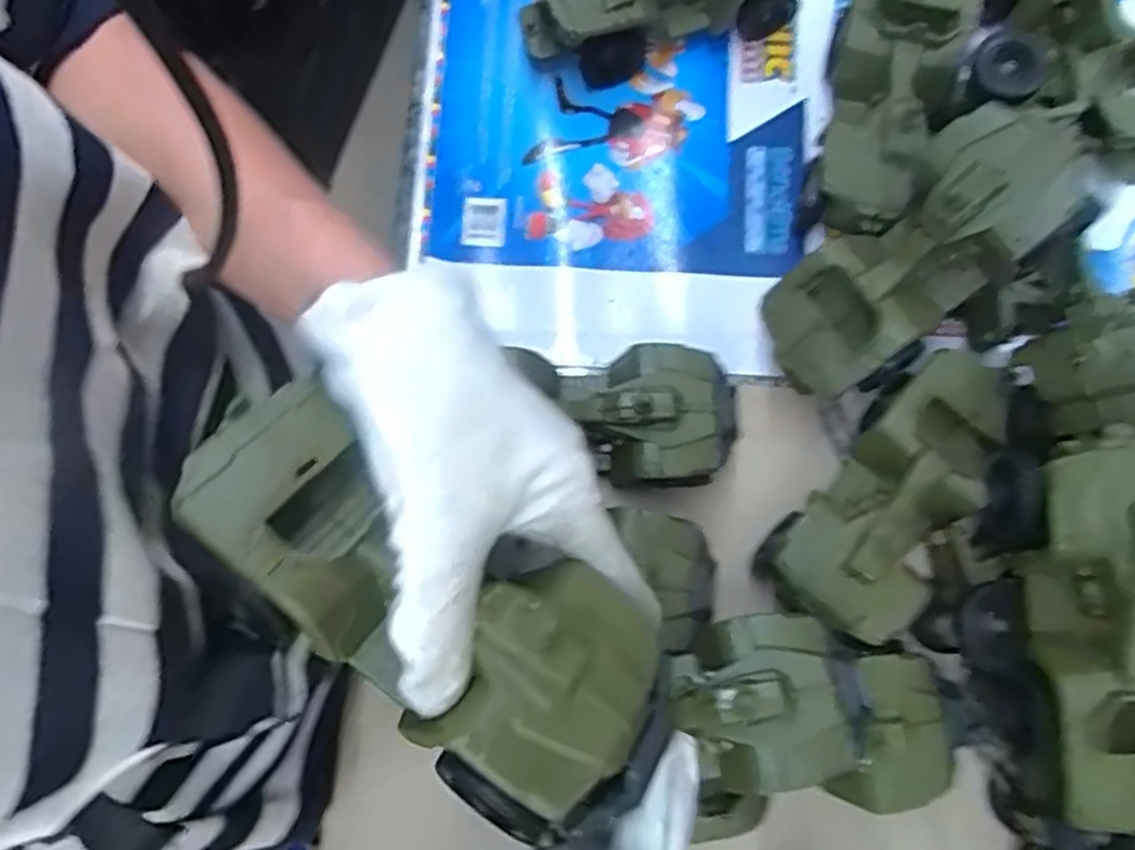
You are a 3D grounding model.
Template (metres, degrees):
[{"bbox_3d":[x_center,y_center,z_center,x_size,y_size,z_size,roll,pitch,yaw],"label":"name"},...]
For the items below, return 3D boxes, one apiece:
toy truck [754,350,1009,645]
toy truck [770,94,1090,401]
[{"bbox_3d":[0.191,0.043,0.457,0.081,0.064,0.173,40,82,7],"label":"toy truck"},{"bbox_3d":[0.195,-0.094,0.447,0.187,0.070,0.083,-43,79,32],"label":"toy truck"}]

